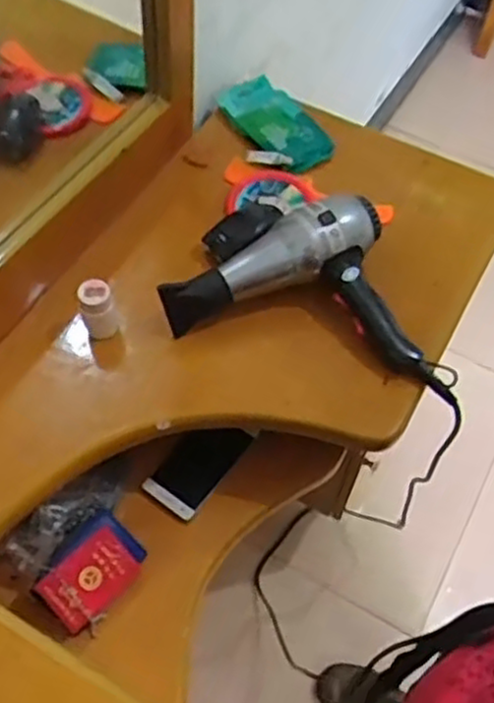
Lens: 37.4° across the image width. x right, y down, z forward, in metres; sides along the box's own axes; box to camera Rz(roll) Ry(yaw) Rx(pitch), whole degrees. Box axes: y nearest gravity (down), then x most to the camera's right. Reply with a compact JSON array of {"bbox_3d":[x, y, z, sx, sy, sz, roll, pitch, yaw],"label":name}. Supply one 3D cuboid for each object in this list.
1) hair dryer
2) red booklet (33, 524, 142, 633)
[{"bbox_3d":[0.075,-0.076,0.786,0.313,0.079,0.189,9,57,3],"label":"hair dryer"},{"bbox_3d":[-0.161,0.234,0.753,0.093,0.006,0.066,-40,98,-26],"label":"red booklet"}]

